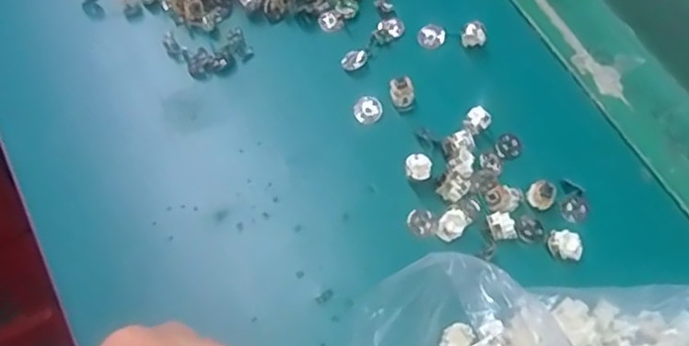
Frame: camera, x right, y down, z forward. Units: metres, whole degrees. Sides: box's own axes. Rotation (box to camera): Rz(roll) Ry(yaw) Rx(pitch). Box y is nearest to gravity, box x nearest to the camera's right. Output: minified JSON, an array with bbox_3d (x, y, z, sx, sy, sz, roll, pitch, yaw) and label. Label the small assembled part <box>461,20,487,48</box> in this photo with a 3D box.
[{"bbox_3d":[0.077,-0.082,0.410,0.014,0.013,0.013,0,66,1],"label":"small assembled part"}]

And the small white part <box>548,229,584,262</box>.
[{"bbox_3d":[0.112,0.037,0.351,0.017,0.012,0.012,16,68,8],"label":"small white part"}]

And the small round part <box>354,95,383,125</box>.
[{"bbox_3d":[0.013,-0.037,0.393,0.016,0.004,0.018,-5,66,-1],"label":"small round part"}]

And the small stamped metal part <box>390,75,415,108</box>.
[{"bbox_3d":[0.033,-0.045,0.392,0.013,0.013,0.015,-2,66,0],"label":"small stamped metal part"}]

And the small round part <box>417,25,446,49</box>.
[{"bbox_3d":[0.052,-0.083,0.417,0.016,0.004,0.016,0,66,1],"label":"small round part"}]

